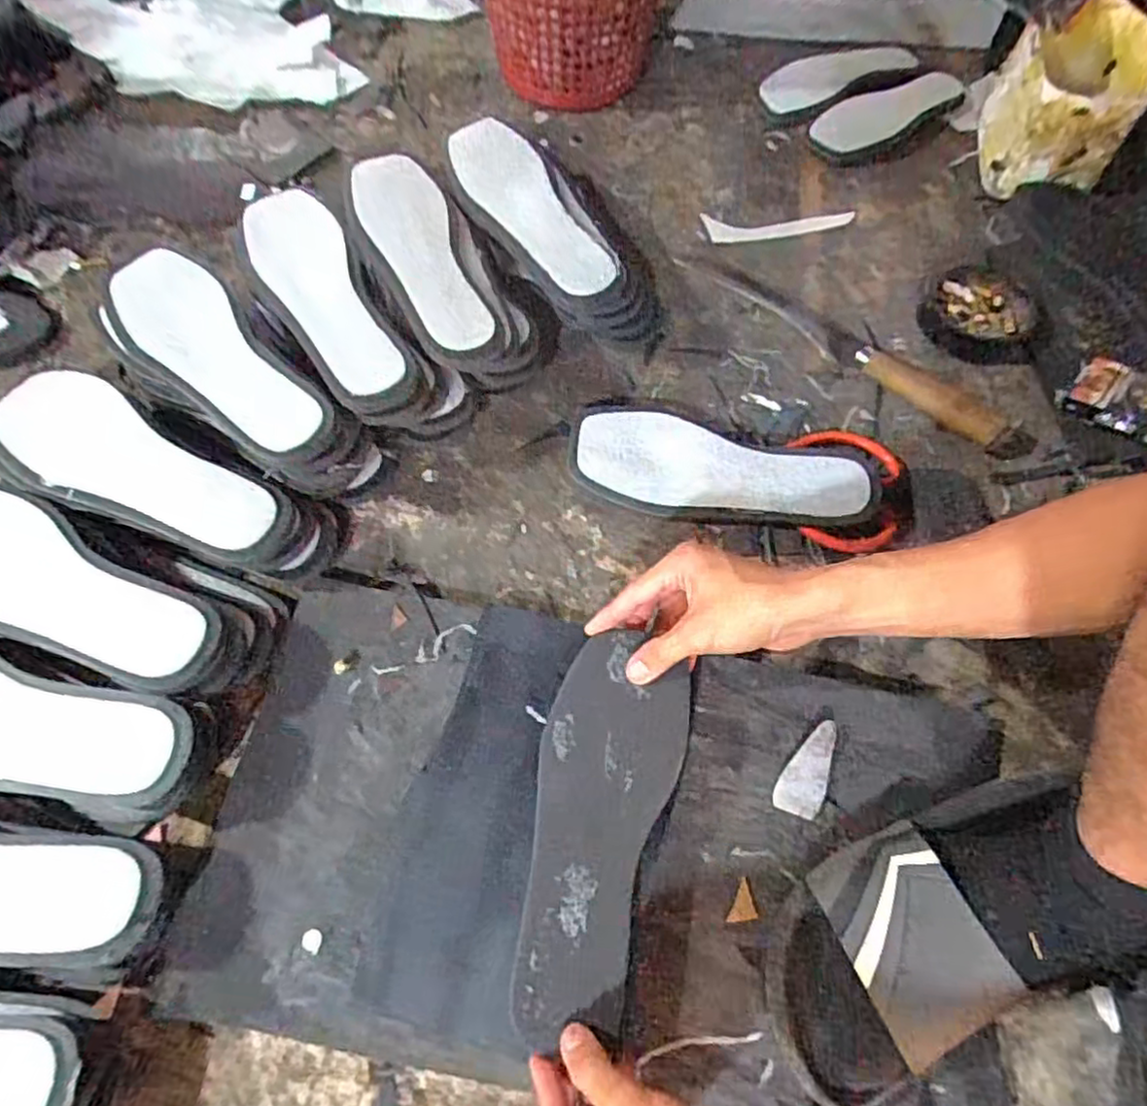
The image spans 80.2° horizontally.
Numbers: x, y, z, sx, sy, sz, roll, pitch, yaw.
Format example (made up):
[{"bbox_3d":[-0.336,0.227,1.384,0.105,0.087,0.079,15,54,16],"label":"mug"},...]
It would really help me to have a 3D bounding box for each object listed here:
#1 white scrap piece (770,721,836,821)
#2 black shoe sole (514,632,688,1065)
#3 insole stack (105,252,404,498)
[{"bbox_3d":[0.167,0.151,0.477,0.030,0.004,0.068,26,82,11],"label":"white scrap piece"},{"bbox_3d":[0.017,0.170,0.437,0.086,0.013,0.240,11,67,5],"label":"black shoe sole"},{"bbox_3d":[-0.269,-0.143,0.563,0.259,0.080,0.101,39,77,11],"label":"insole stack"}]

